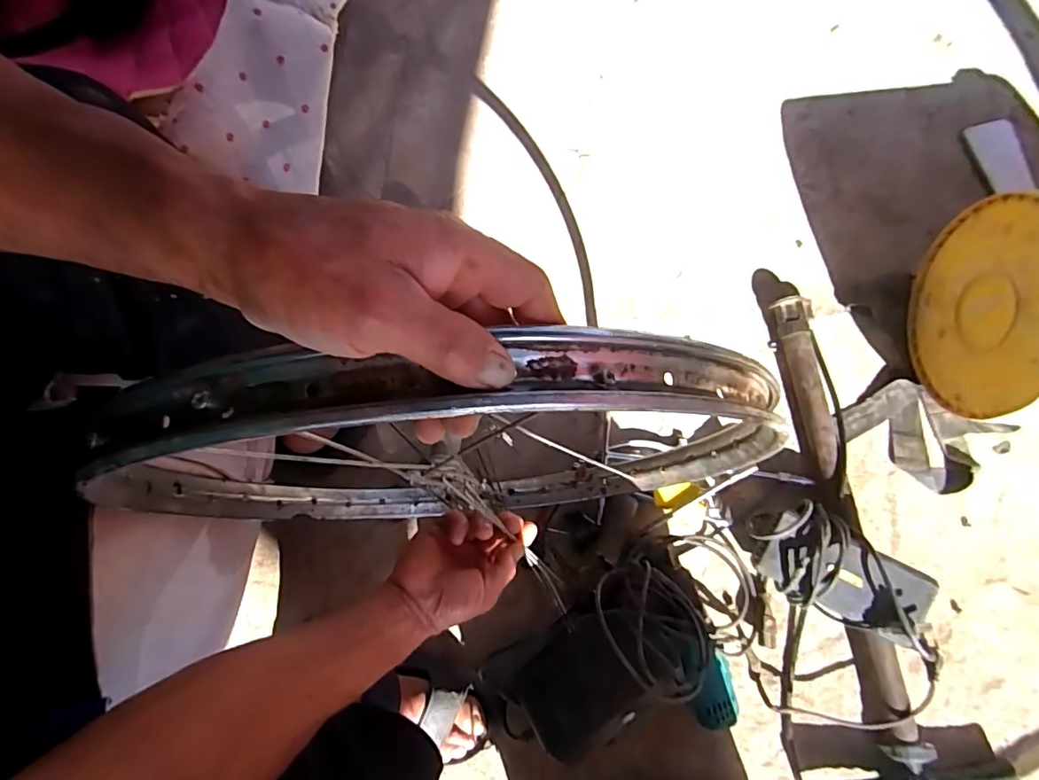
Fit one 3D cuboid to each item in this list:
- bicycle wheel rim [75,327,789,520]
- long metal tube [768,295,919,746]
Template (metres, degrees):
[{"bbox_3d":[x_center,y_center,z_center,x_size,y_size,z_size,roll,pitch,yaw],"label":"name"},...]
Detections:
[{"bbox_3d":[-0.048,0.065,0.450,0.493,0.492,0.053,-4,76,-1],"label":"bicycle wheel rim"},{"bbox_3d":[0.405,0.138,0.684,0.054,0.040,0.588,-7,77,1],"label":"long metal tube"}]

